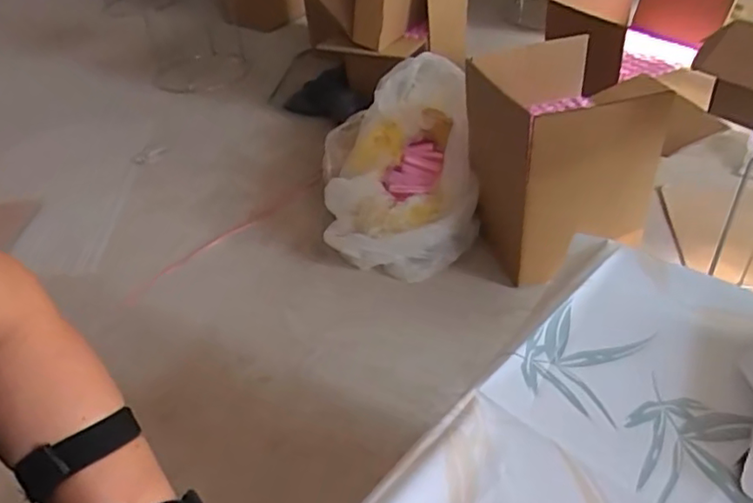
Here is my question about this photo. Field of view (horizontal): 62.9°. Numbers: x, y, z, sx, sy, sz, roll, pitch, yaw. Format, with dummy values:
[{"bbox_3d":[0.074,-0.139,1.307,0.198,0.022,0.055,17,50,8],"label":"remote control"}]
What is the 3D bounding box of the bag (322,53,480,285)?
[{"bbox_3d":[0.042,-0.201,1.374,0.323,0.280,0.482,-4,39,1],"label":"bag"}]

